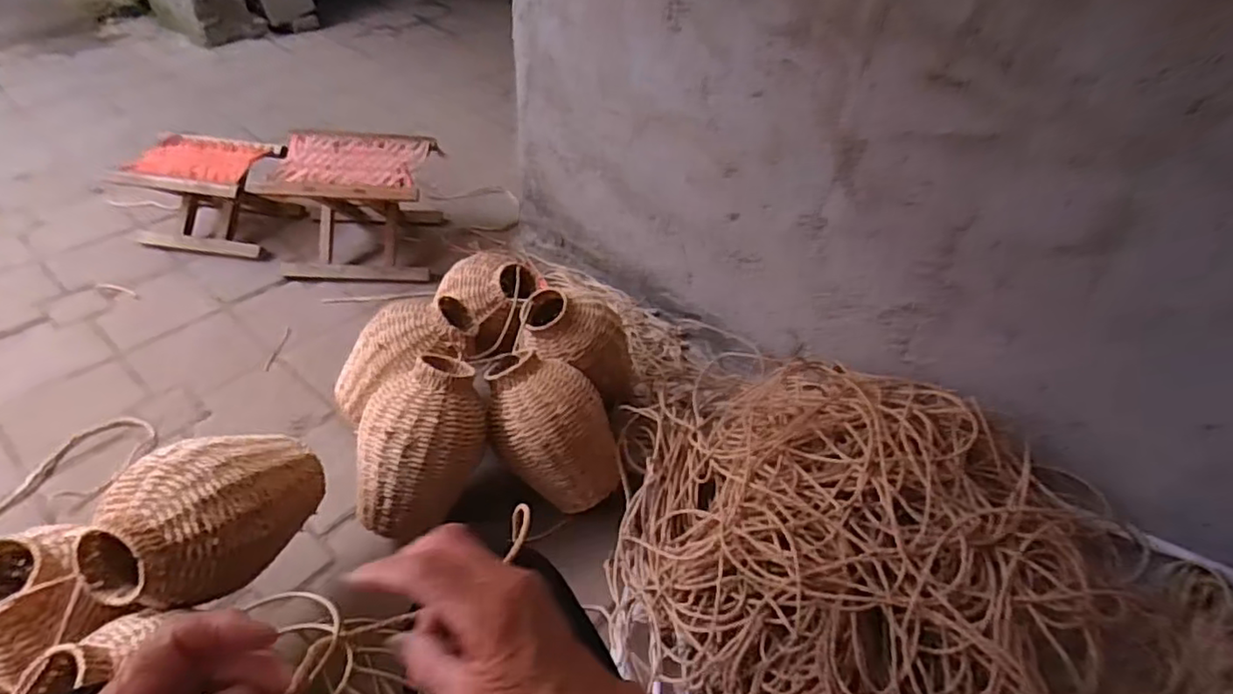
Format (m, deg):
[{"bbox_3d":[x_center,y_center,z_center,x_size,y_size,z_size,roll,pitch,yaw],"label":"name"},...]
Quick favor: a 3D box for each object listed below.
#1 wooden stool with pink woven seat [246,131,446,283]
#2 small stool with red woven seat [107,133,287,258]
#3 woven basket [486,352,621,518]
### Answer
[{"bbox_3d":[-0.578,-0.320,1.431,0.307,0.232,0.269,2,43,-6],"label":"wooden stool with pink woven seat"},{"bbox_3d":[-0.916,-0.341,1.438,0.278,0.189,0.237,12,43,5],"label":"small stool with red woven seat"},{"bbox_3d":[-0.104,0.130,0.976,0.160,0.248,0.155,-46,29,-24],"label":"woven basket"}]

